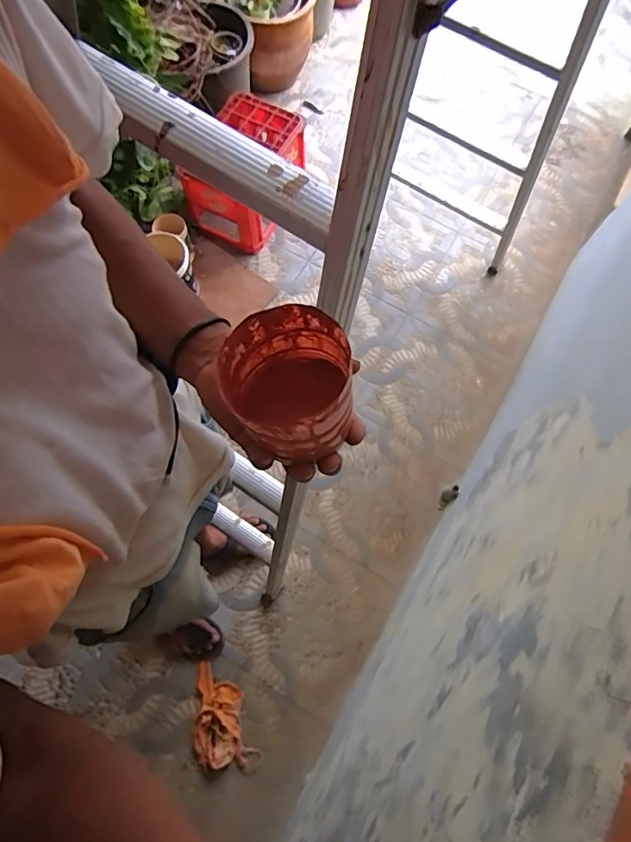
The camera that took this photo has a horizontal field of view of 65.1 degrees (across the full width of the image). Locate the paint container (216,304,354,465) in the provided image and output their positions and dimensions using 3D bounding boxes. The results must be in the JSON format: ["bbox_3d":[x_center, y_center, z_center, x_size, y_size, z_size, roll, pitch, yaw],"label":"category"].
[{"bbox_3d":[-0.020,-0.024,0.356,0.084,0.084,0.085,0,72,-2],"label":"paint container"}]

